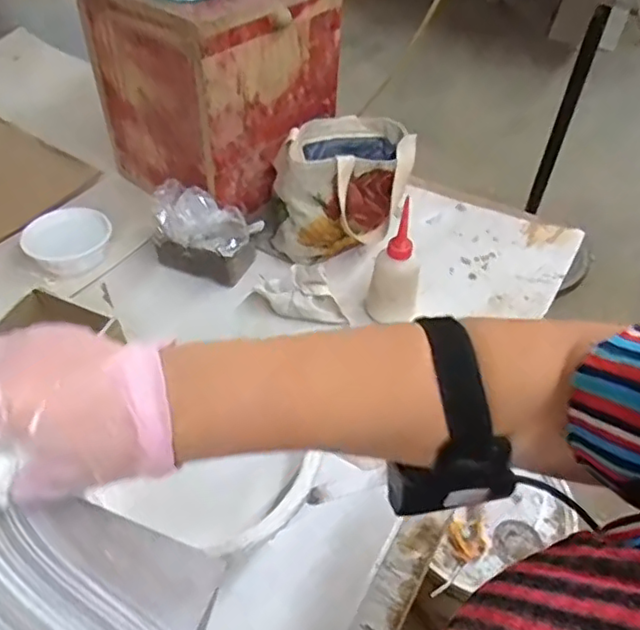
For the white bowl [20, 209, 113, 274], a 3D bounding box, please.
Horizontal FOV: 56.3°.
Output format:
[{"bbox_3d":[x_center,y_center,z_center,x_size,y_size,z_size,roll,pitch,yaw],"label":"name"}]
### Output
[{"bbox_3d":[-0.351,-0.102,0.834,0.104,0.047,0.104,0,49,-1],"label":"white bowl"}]

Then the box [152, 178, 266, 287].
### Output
[{"bbox_3d":[-0.152,-0.116,0.807,0.134,0.110,0.083,19,52,15],"label":"box"}]

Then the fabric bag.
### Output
[{"bbox_3d":[0.033,-0.190,0.851,0.181,0.139,0.194,10,50,8],"label":"fabric bag"}]

